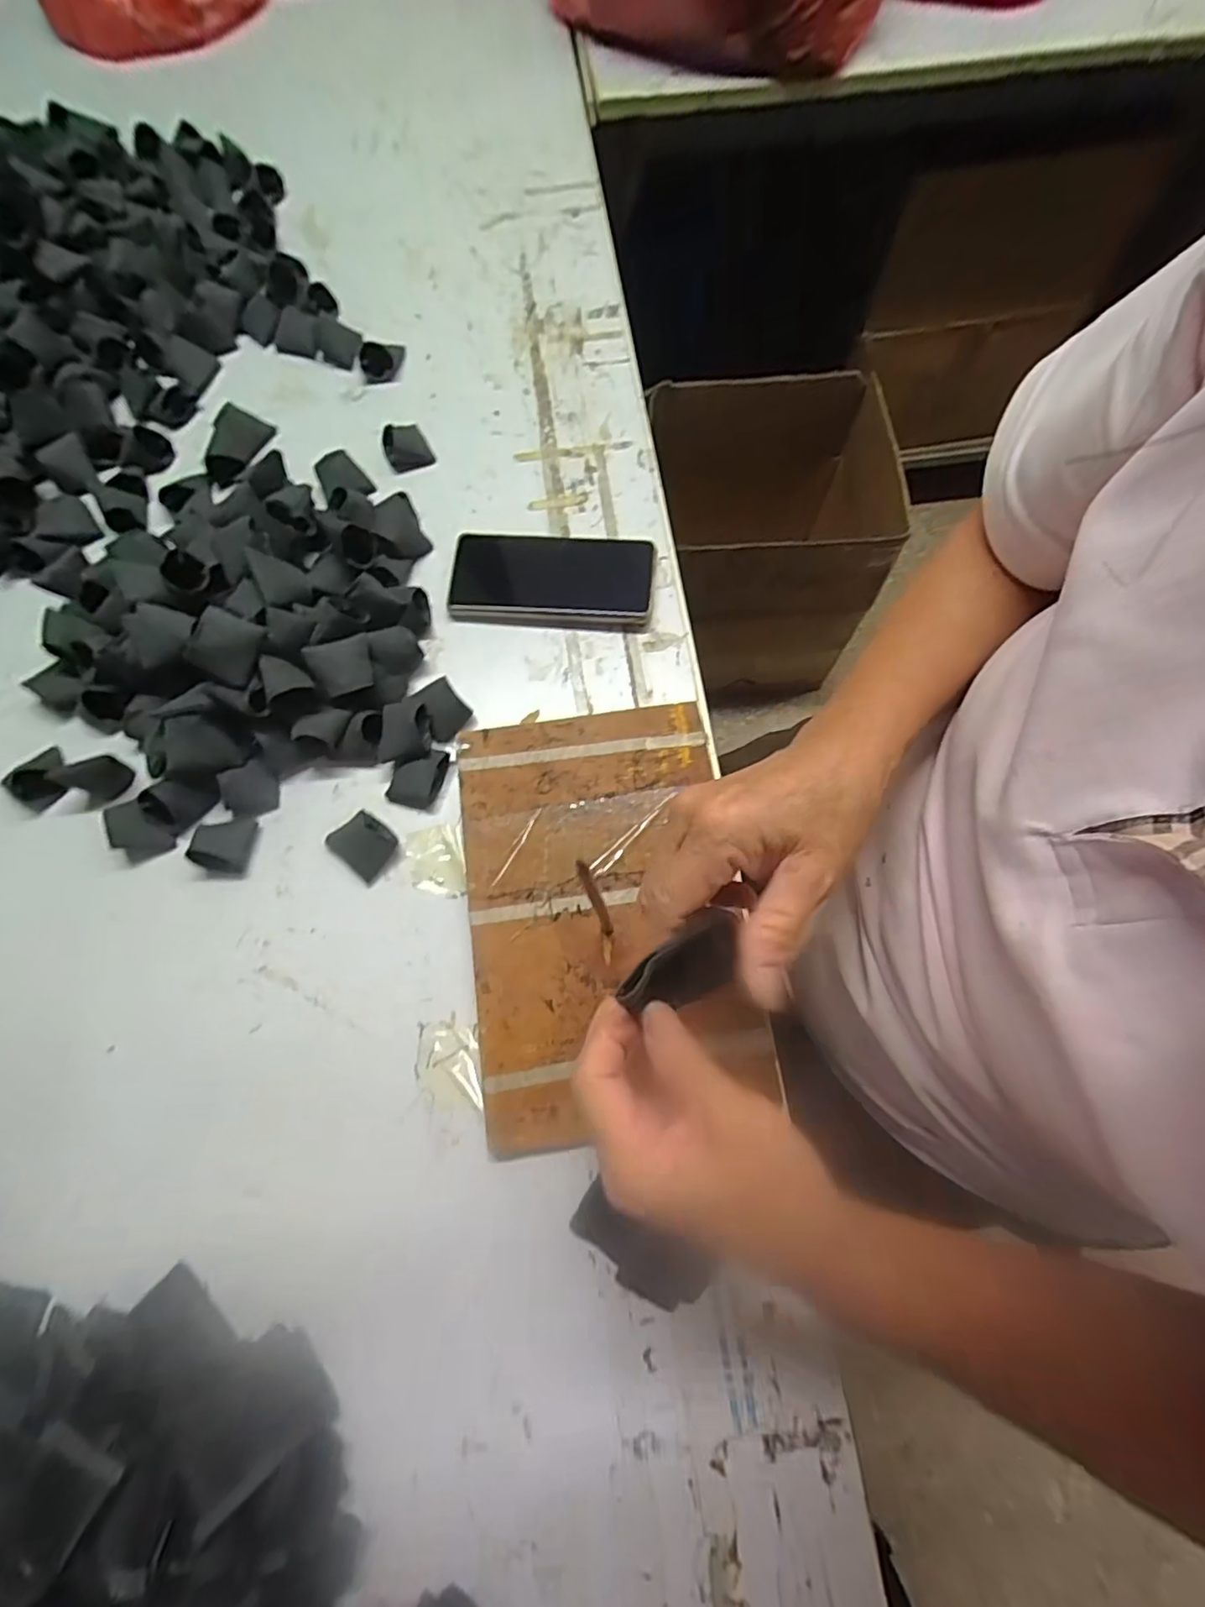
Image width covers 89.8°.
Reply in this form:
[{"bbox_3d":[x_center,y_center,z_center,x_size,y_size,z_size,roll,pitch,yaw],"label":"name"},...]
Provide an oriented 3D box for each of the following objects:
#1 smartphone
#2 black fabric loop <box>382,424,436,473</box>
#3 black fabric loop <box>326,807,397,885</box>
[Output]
[{"bbox_3d":[-0.041,-0.181,0.487,0.160,0.015,0.081,4,73,3],"label":"smartphone"},{"bbox_3d":[-0.173,-0.314,0.529,0.038,0.013,0.043,-25,74,-6],"label":"black fabric loop"},{"bbox_3d":[-0.167,0.028,0.422,0.042,0.011,0.036,38,77,12],"label":"black fabric loop"}]

